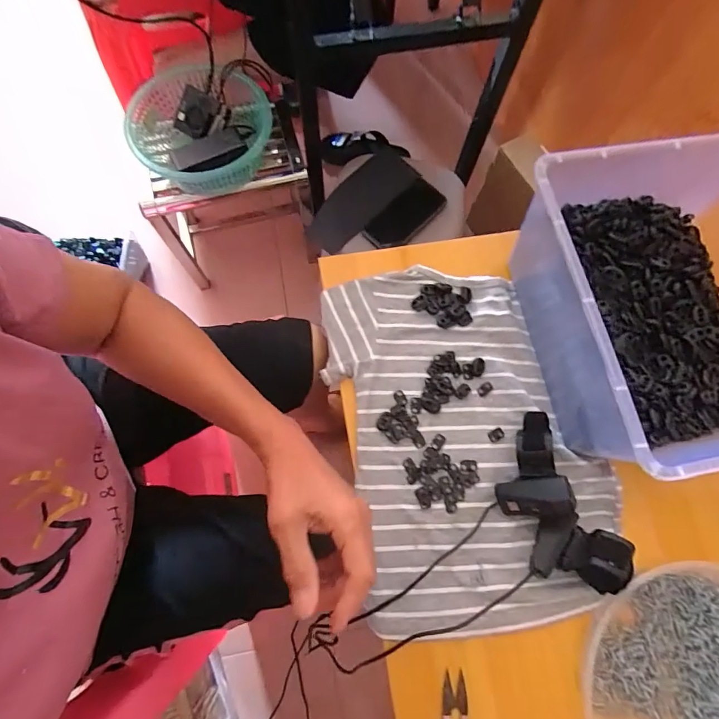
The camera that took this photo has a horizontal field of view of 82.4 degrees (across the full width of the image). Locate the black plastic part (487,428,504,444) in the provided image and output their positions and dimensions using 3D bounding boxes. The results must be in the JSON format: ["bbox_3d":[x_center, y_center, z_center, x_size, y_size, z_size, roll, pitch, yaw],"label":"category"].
[{"bbox_3d":[0.150,0.083,0.449,0.018,0.004,0.012,-30,76,-10],"label":"black plastic part"}]

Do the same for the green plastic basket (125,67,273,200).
[{"bbox_3d":[-0.284,-0.400,0.752,0.240,0.104,0.242,-5,73,-3],"label":"green plastic basket"}]

